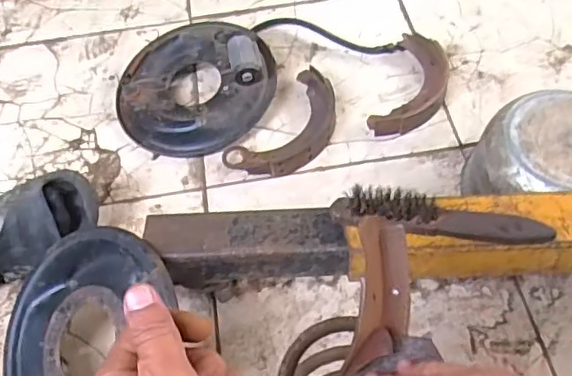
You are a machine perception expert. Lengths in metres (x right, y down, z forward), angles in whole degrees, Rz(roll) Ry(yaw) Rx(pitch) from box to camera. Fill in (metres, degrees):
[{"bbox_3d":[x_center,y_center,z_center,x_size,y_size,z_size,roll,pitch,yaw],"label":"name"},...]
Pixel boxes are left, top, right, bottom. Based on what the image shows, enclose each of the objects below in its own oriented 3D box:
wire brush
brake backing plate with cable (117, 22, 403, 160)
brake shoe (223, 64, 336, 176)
[{"bbox_3d":[0.168,0.032,0.648,0.230,0.046,0.035,5,56,8],"label":"wire brush"},{"bbox_3d":[-0.065,-0.225,1.024,0.473,0.081,0.248,-29,60,-14],"label":"brake backing plate with cable"},{"bbox_3d":[0.011,-0.096,0.957,0.121,0.032,0.227,32,65,22],"label":"brake shoe"}]

